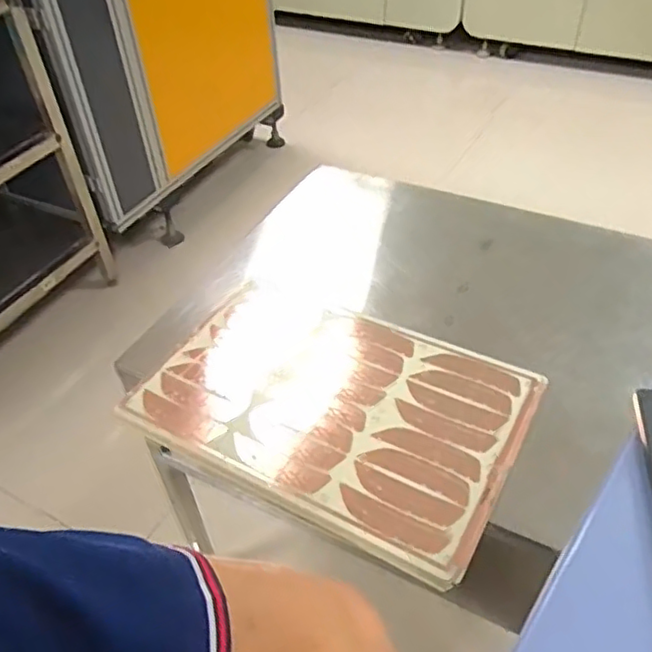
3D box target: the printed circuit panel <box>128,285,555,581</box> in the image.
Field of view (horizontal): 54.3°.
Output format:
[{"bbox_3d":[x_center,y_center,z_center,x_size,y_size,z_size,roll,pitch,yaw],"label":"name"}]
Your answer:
[{"bbox_3d":[0.005,0.092,0.804,0.465,0.029,0.310,20,51,22],"label":"printed circuit panel"}]

